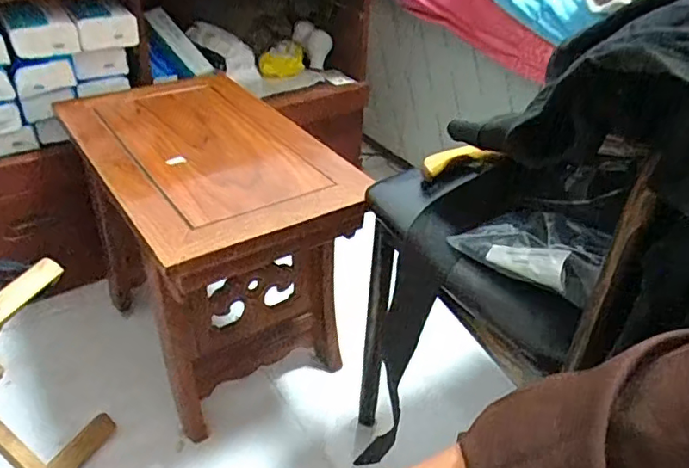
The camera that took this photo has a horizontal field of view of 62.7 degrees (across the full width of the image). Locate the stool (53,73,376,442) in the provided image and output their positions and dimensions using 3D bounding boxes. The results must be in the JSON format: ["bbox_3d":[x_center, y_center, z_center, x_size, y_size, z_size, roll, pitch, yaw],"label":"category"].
[{"bbox_3d":[-0.218,0.009,0.902,0.287,0.355,0.490,-19,40,-31],"label":"stool"}]

